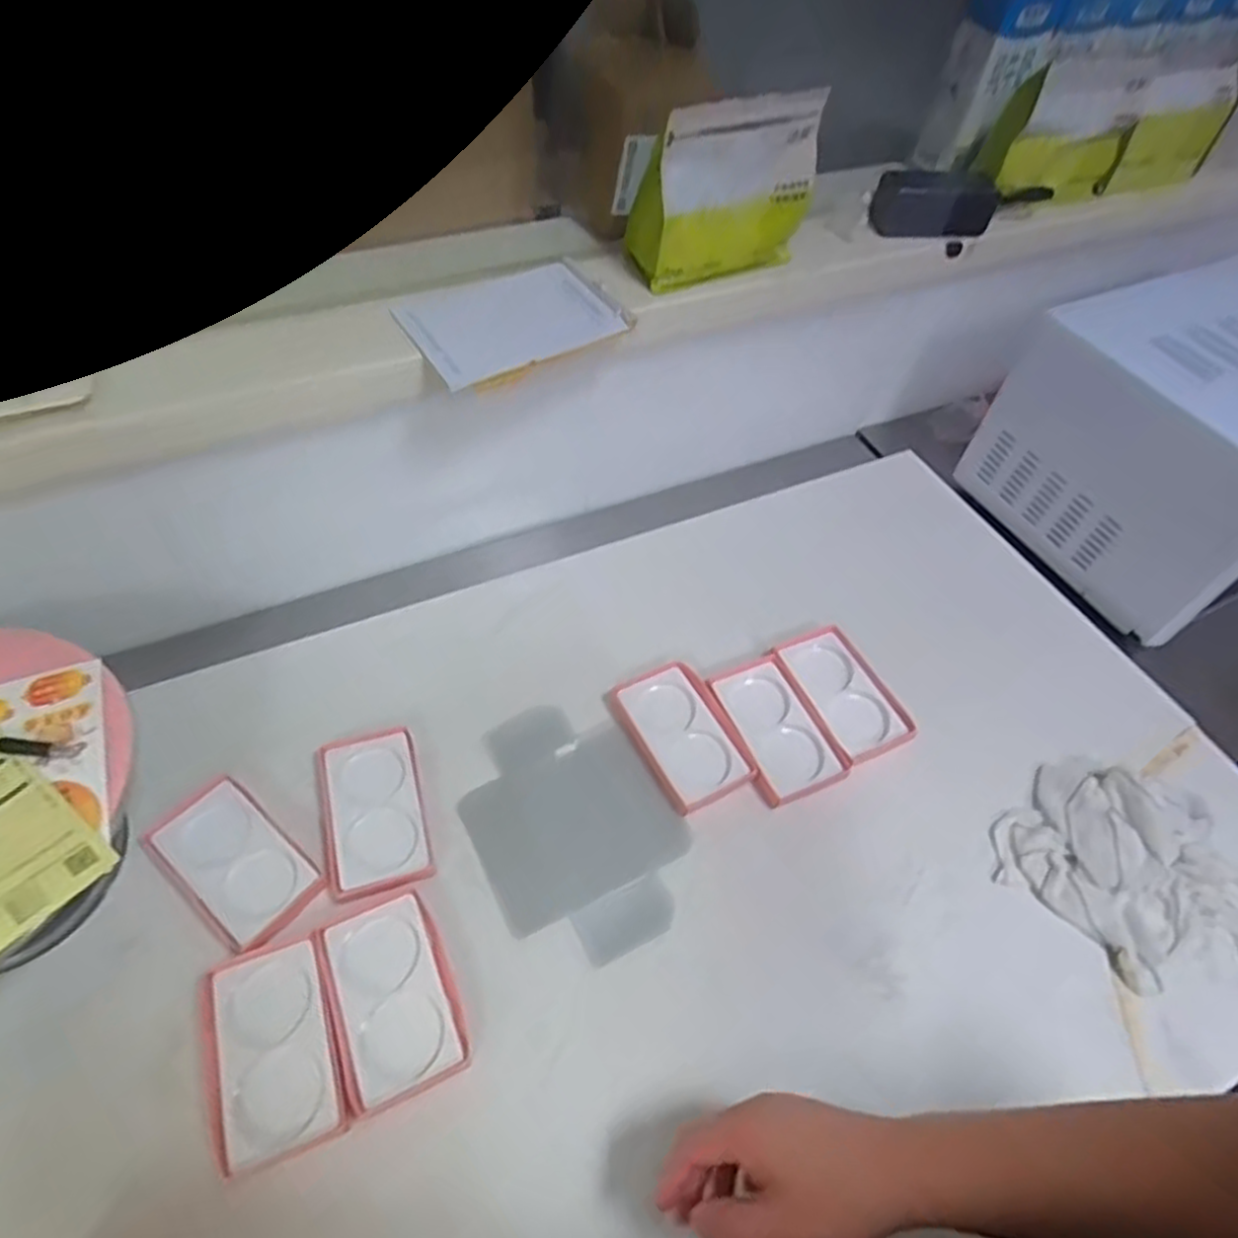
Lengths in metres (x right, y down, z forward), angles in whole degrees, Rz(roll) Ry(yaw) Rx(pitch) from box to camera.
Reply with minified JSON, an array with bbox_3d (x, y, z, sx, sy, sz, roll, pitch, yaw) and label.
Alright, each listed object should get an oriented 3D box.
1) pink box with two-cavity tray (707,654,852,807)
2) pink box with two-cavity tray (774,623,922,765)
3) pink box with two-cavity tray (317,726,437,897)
[{"bbox_3d":[0.153,0.105,0.744,0.087,0.016,0.147,-18,57,-17],"label":"pink box with two-cavity tray"},{"bbox_3d":[0.234,0.072,0.769,0.093,0.018,0.146,-19,57,-17],"label":"pink box with two-cavity tray"},{"bbox_3d":[-0.218,0.169,0.664,0.083,0.019,0.145,-13,56,-14],"label":"pink box with two-cavity tray"}]

